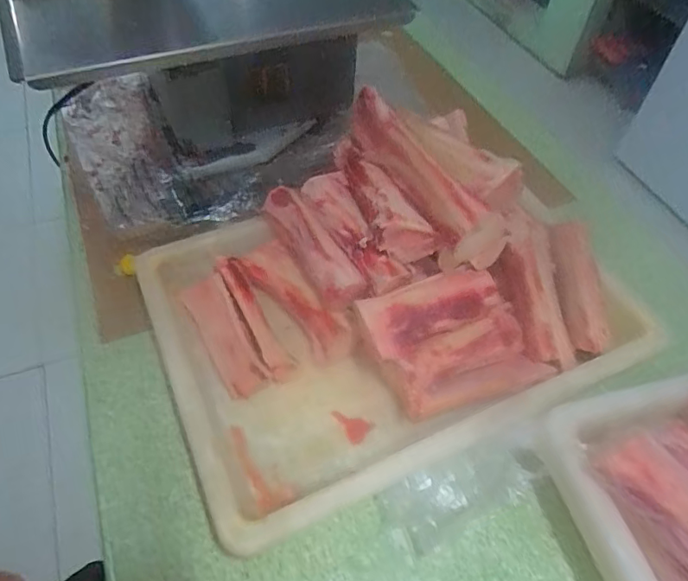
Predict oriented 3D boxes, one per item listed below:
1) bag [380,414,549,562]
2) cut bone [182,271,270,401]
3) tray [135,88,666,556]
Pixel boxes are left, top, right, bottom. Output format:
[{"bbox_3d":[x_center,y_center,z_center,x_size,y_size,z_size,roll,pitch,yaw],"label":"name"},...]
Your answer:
[{"bbox_3d":[0.139,0.216,0.591,0.190,0.056,0.083,-19,57,-15],"label":"bag"},{"bbox_3d":[-0.164,0.059,0.714,0.057,0.029,0.184,-23,58,-18],"label":"cut bone"},{"bbox_3d":[0.057,-0.013,0.662,0.573,0.211,0.420,-20,57,-15],"label":"tray"}]

